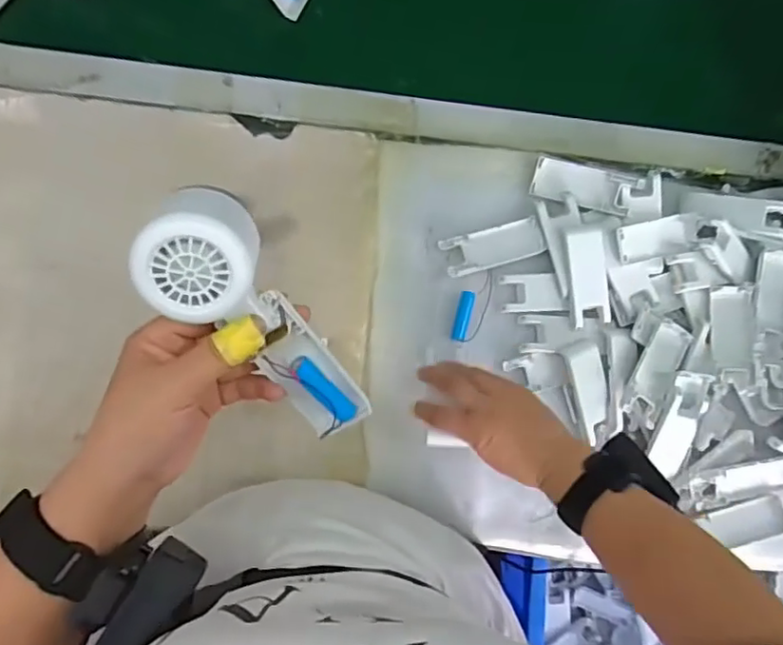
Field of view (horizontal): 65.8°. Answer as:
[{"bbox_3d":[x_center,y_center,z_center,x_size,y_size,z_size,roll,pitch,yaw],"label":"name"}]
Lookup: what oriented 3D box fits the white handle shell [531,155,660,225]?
[{"bbox_3d":[0.208,-0.135,0.611,0.127,0.016,0.045,16,82,10],"label":"white handle shell"}]

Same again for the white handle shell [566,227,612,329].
[{"bbox_3d":[0.197,-0.046,0.608,0.040,0.019,0.095,-6,97,-6],"label":"white handle shell"}]

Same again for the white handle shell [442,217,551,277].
[{"bbox_3d":[0.104,-0.077,0.613,0.102,0.012,0.040,-16,86,-9],"label":"white handle shell"}]

